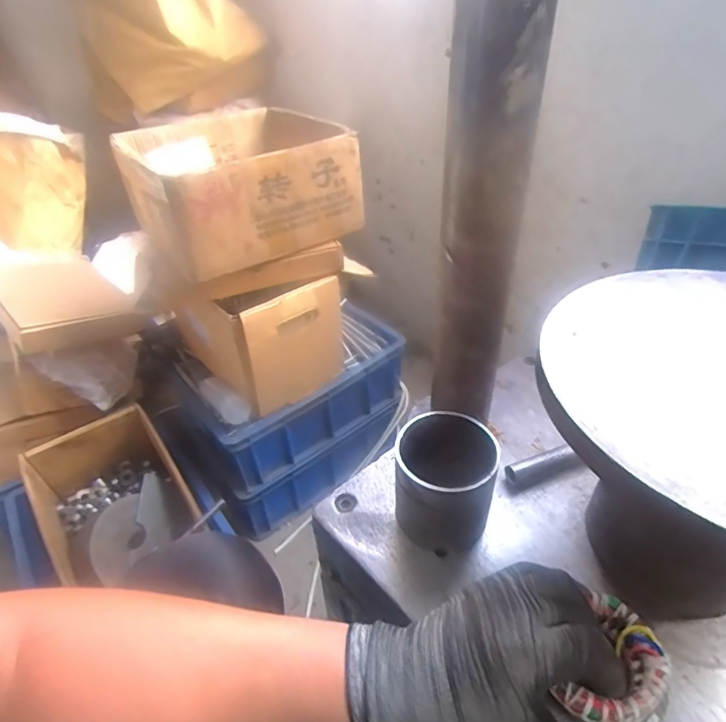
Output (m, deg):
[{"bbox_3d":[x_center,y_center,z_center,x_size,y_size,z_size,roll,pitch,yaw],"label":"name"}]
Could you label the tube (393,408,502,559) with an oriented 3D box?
[{"bbox_3d":[0.075,0.110,0.437,0.085,0.097,0.085,12,41,18],"label":"tube"}]

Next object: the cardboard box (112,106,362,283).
[{"bbox_3d":[-0.183,-0.260,0.703,0.288,0.130,0.271,-27,45,-27],"label":"cardboard box"}]

